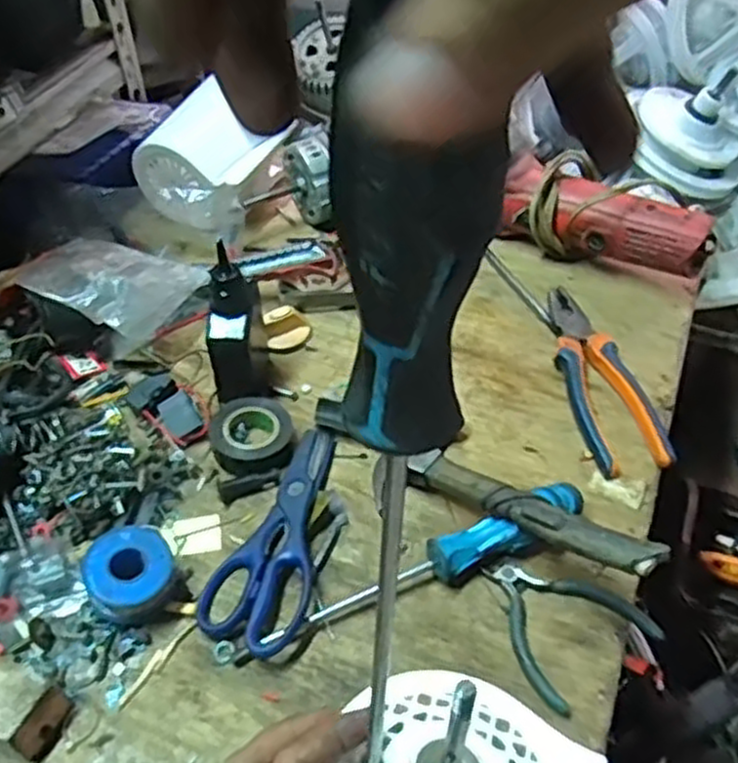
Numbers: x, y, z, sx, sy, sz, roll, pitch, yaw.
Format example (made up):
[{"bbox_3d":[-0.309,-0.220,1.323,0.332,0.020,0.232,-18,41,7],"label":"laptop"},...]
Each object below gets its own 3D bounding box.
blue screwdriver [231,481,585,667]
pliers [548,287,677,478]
[{"bbox_3d":[0.029,0.121,0.507,0.245,0.036,0.030,-16,49,-13],"label":"blue screwdriver"},{"bbox_3d":[0.184,-0.008,0.630,0.058,0.018,0.186,-8,48,-5],"label":"pliers"}]

